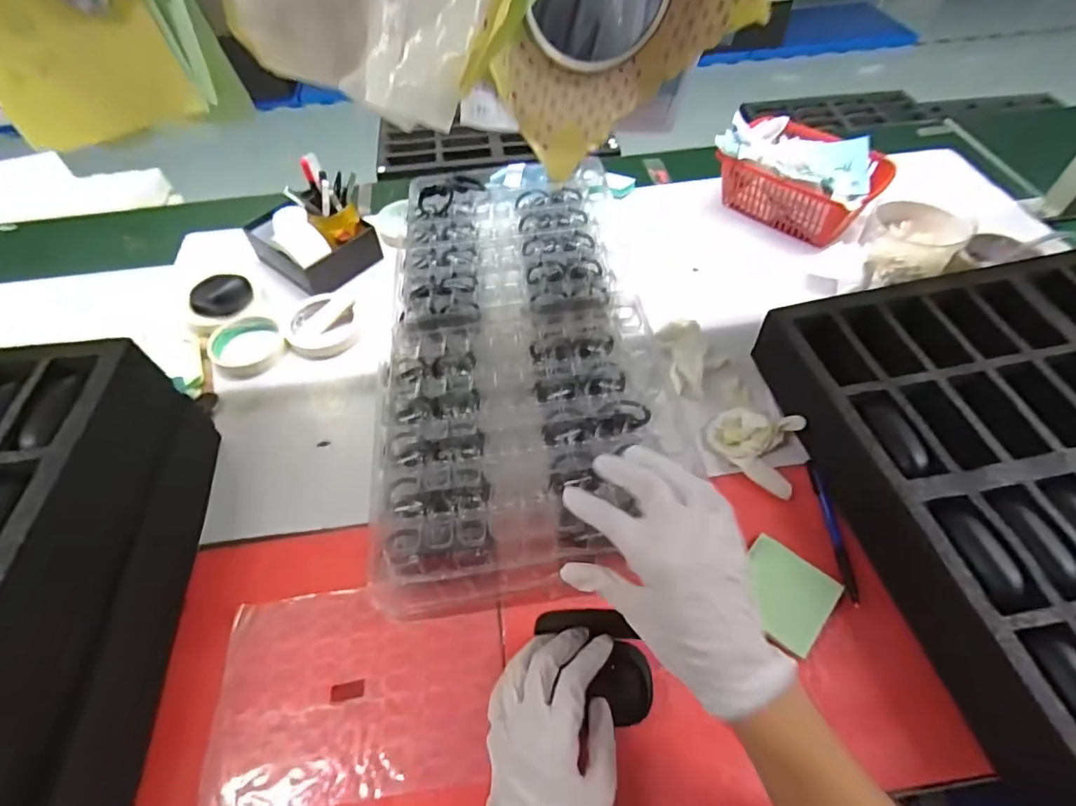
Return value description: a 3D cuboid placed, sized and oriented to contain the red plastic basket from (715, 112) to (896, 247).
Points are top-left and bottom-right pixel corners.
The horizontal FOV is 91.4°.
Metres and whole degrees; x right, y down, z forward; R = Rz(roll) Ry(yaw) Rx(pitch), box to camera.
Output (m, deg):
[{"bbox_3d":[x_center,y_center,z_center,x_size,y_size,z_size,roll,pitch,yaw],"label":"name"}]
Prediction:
[{"bbox_3d":[0.373,-0.321,0.766,0.221,0.113,0.145,36,62,26],"label":"red plastic basket"}]

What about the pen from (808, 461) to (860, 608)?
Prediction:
[{"bbox_3d":[0.269,0.113,0.475,0.014,0.013,0.137,3,52,5],"label":"pen"}]

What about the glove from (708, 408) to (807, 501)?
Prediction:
[{"bbox_3d":[0.214,0.042,0.523,0.085,0.032,0.076,20,56,17],"label":"glove"}]

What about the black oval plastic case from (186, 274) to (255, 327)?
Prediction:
[{"bbox_3d":[-0.403,-0.133,0.664,0.080,0.031,0.054,-35,59,-23],"label":"black oval plastic case"}]

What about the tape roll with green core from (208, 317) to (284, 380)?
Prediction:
[{"bbox_3d":[-0.358,-0.070,0.646,0.081,0.027,0.074,-1,52,2],"label":"tape roll with green core"}]

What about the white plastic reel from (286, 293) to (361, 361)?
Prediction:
[{"bbox_3d":[-0.273,-0.097,0.671,0.087,0.027,0.091,-16,53,-9],"label":"white plastic reel"}]

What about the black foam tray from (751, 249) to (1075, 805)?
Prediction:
[{"bbox_3d":[0.559,0.035,0.472,0.580,0.084,0.433,-11,52,-6],"label":"black foam tray"}]

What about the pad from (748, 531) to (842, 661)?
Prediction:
[{"bbox_3d":[0.208,0.161,0.446,0.071,0.006,0.071,31,73,31],"label":"pad"}]

